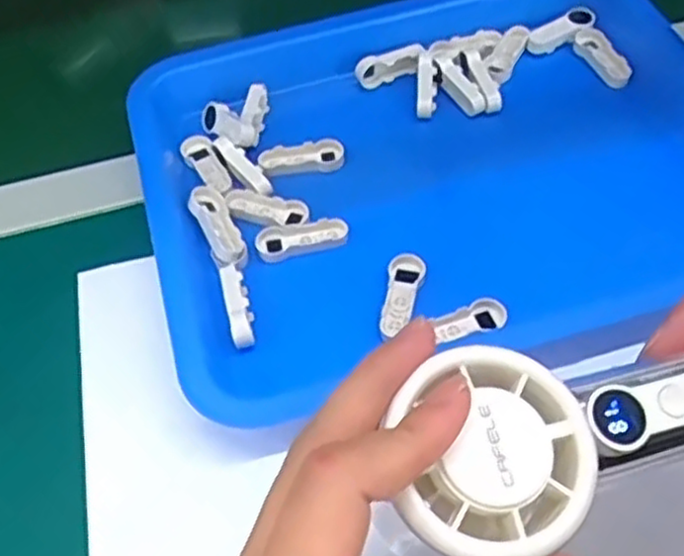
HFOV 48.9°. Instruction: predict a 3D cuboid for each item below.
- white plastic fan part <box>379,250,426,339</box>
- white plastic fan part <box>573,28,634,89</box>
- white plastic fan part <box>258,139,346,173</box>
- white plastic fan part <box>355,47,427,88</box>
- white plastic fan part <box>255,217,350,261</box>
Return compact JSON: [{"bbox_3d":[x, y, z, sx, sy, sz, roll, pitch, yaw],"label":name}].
[{"bbox_3d":[0.030,0.008,0.392,0.018,0.008,0.049,11,56,13],"label":"white plastic fan part"},{"bbox_3d":[0.166,-0.140,0.480,0.016,0.015,0.048,-19,55,-9],"label":"white plastic fan part"},{"bbox_3d":[-0.024,-0.071,0.449,0.050,0.012,0.017,-9,54,-1],"label":"white plastic fan part"},{"bbox_3d":[0.031,-0.136,0.482,0.045,0.019,0.010,-16,51,10],"label":"white plastic fan part"},{"bbox_3d":[-0.022,-0.021,0.413,0.051,0.011,0.018,-10,54,-2],"label":"white plastic fan part"}]

